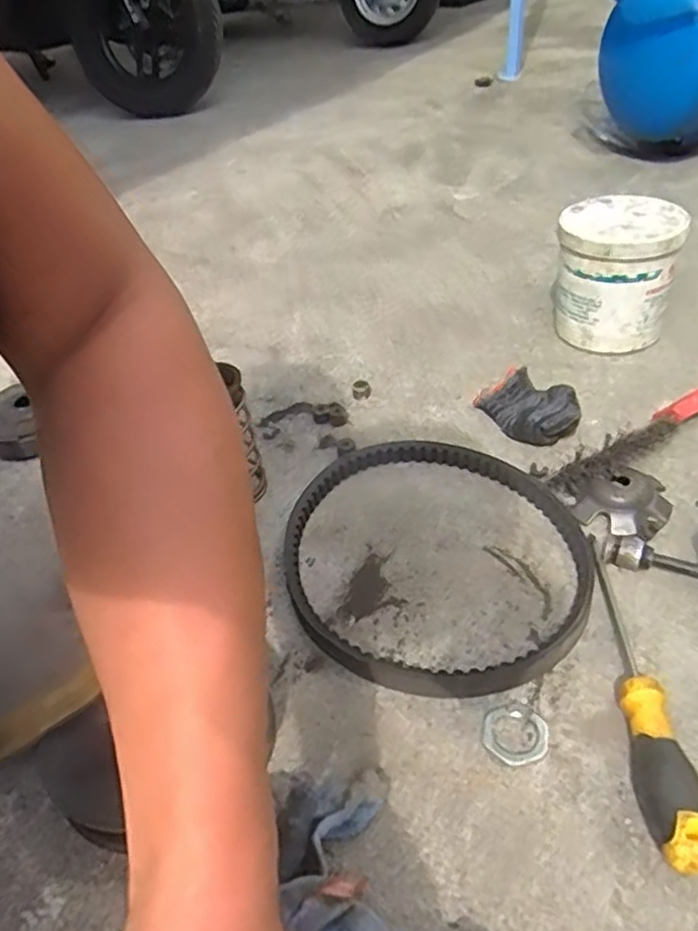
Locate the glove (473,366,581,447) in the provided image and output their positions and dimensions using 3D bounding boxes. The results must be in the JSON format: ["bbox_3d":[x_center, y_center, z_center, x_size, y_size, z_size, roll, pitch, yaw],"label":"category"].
[{"bbox_3d":[0.175,-0.058,0.671,0.071,0.037,0.107,-21,41,-16],"label":"glove"}]

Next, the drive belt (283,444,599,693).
[{"bbox_3d":[0.065,0.068,0.555,0.242,0.019,0.247,-2,39,7],"label":"drive belt"}]

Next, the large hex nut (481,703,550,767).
[{"bbox_3d":[0.104,0.167,0.439,0.041,0.004,0.039,-30,44,-25],"label":"large hex nut"}]

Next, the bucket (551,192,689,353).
[{"bbox_3d":[0.283,-0.202,0.750,0.115,0.134,0.105,9,42,19],"label":"bucket"}]

